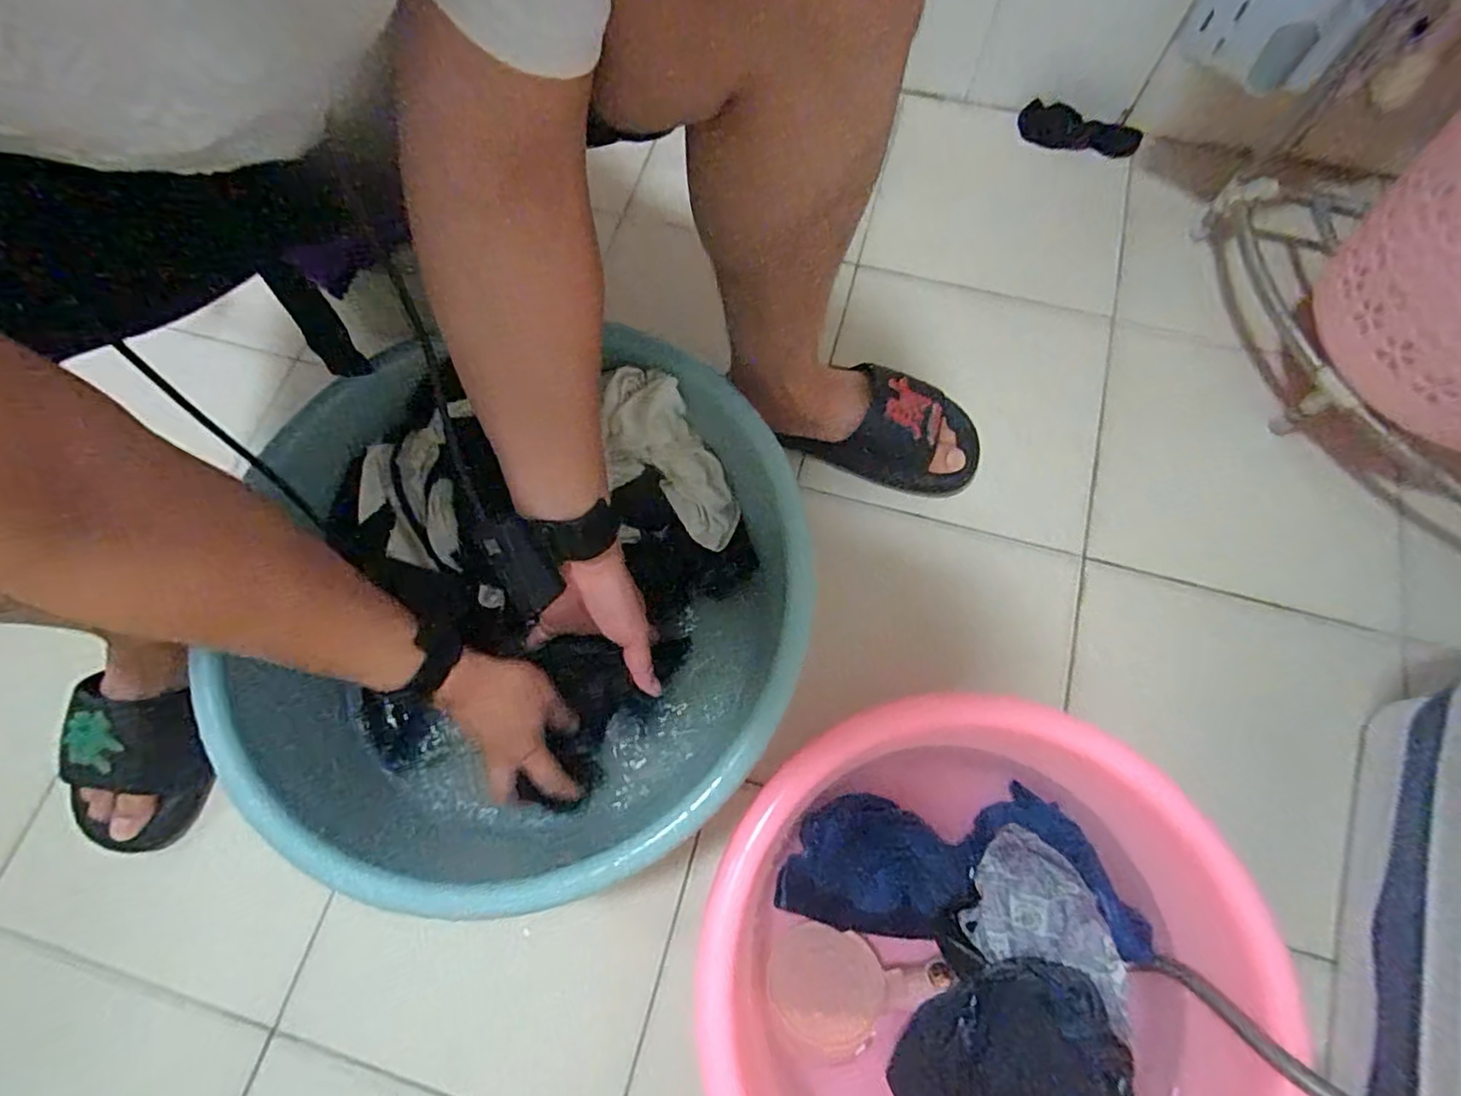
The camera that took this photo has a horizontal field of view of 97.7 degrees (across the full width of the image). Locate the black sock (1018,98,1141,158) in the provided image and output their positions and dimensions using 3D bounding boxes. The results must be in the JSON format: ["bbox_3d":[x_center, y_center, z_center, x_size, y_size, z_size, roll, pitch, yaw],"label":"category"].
[{"bbox_3d":[0.443,-0.530,0.812,0.147,0.029,0.053,17,71,6],"label":"black sock"}]

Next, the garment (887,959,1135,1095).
[{"bbox_3d":[0.200,0.360,0.454,0.151,0.036,0.119,7,72,4],"label":"garment"}]

